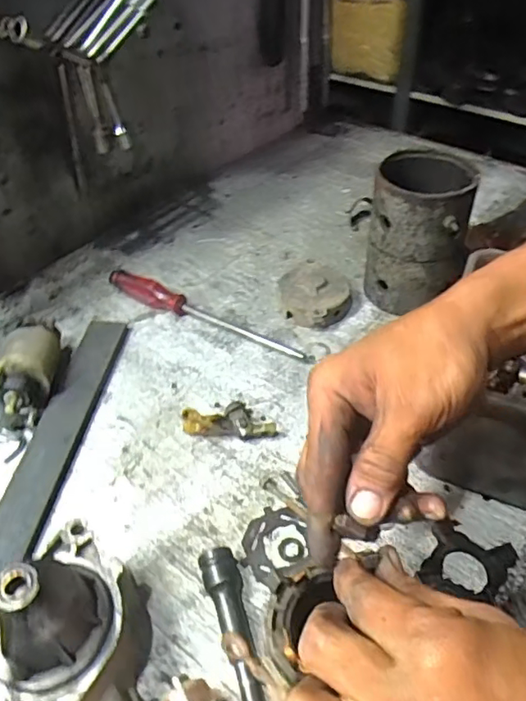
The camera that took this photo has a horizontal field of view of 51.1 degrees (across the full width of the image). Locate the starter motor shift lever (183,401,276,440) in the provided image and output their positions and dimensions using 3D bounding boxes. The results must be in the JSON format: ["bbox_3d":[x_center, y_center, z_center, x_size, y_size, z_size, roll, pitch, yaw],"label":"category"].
[{"bbox_3d":[-0.028,0.058,0.441,0.071,0.035,0.021,-7,46,-4],"label":"starter motor shift lever"}]

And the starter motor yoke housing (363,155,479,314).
[{"bbox_3d":[0.144,-0.107,0.525,0.084,0.134,0.085,4,46,7],"label":"starter motor yoke housing"}]

